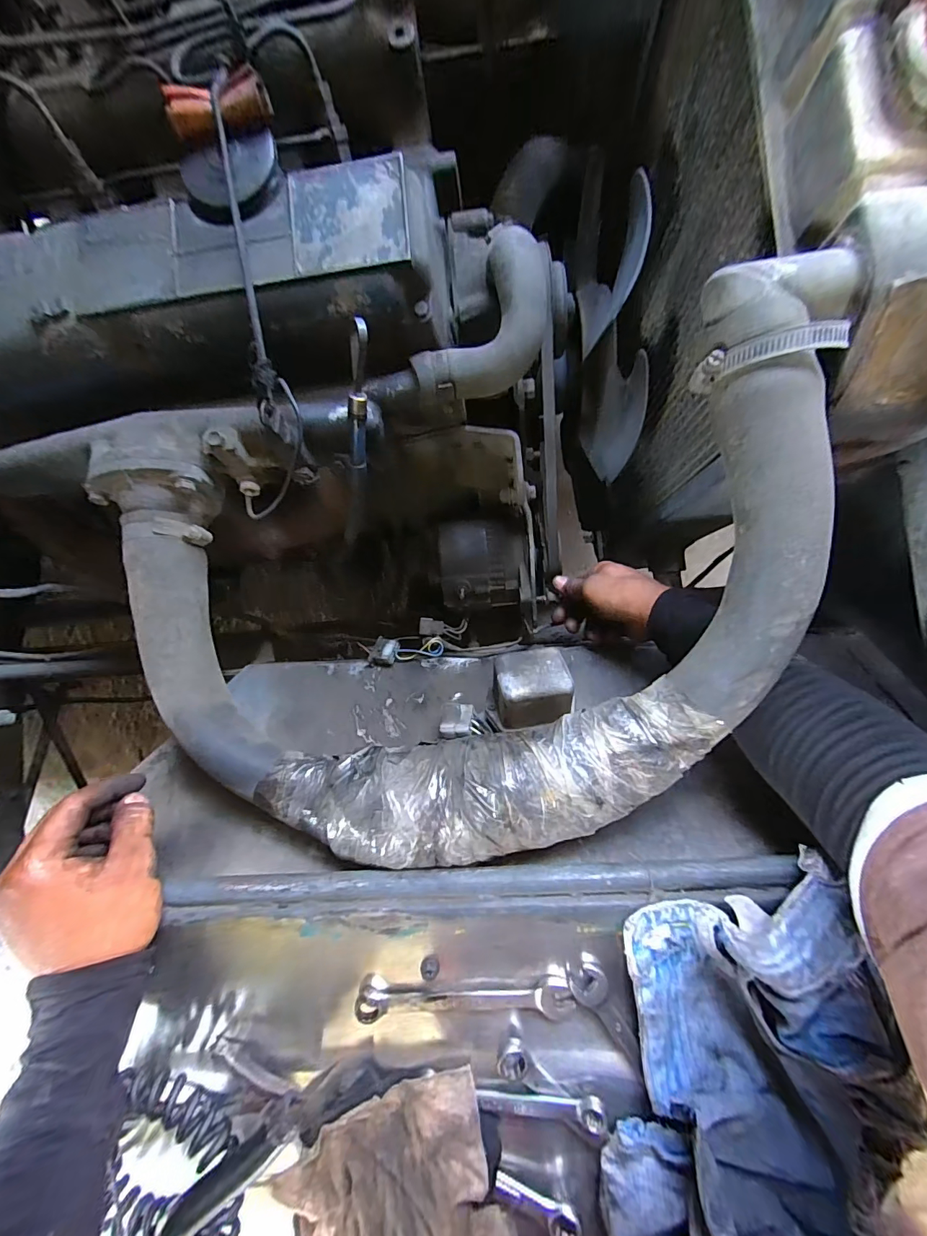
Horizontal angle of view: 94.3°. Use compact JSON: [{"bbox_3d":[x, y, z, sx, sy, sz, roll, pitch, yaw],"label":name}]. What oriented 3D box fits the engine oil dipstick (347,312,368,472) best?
[{"bbox_3d":[-0.081,-0.167,0.331,0.013,0.110,0.012,21,49,4],"label":"engine oil dipstick"}]

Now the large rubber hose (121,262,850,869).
[{"bbox_3d":[-0.010,0.010,0.294,0.499,0.142,0.321,-16,86,2],"label":"large rubber hose"}]

